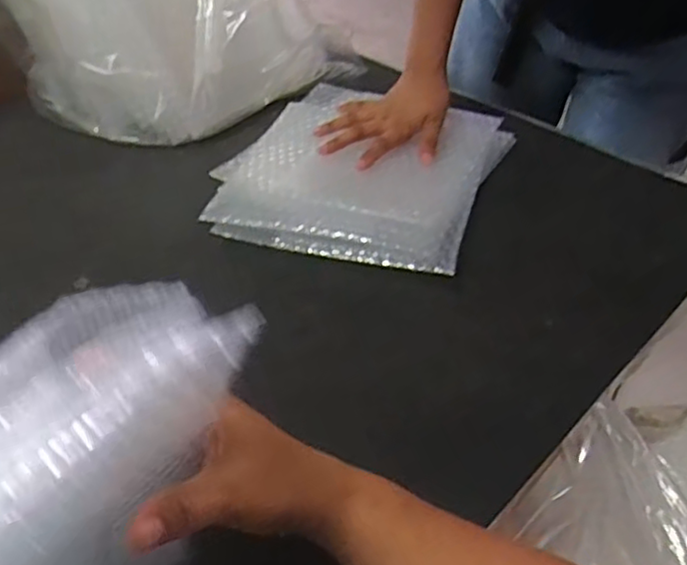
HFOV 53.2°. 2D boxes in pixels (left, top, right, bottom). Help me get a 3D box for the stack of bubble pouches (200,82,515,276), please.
[{"bbox_3d":[0.019,-0.127,0.726,0.260,0.034,0.284,15,45,17],"label":"stack of bubble pouches"}]

